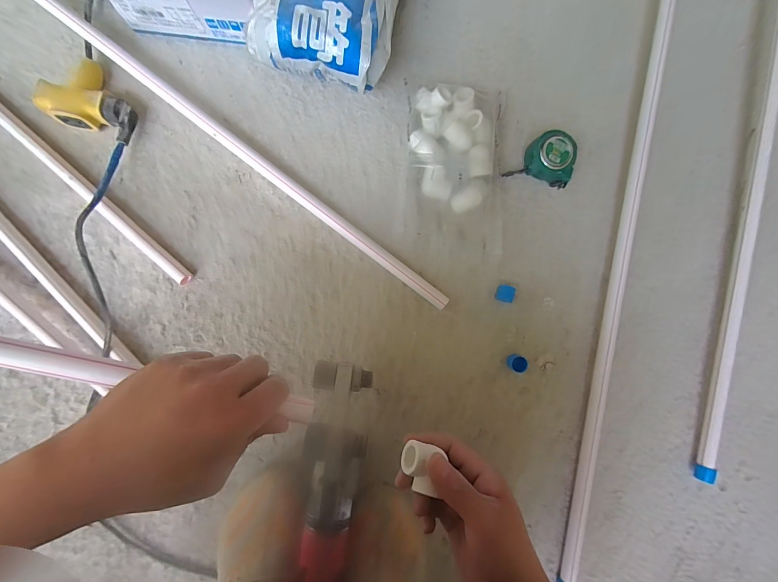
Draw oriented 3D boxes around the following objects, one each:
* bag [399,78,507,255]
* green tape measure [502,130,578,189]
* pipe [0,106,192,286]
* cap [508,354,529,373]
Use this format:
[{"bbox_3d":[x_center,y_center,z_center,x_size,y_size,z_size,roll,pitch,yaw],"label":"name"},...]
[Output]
[{"bbox_3d":[0.092,-0.178,0.485,0.141,0.035,0.243,2,87,-3],"label":"bag"},{"bbox_3d":[0.216,-0.186,0.485,0.083,0.045,0.067,19,86,-2],"label":"green tape measure"},{"bbox_3d":[-0.441,-0.163,0.464,0.447,0.014,0.019,42,86,0],"label":"pipe"},{"bbox_3d":[0.178,0.101,0.479,0.025,0.020,0.022,23,86,-2],"label":"cap"}]

